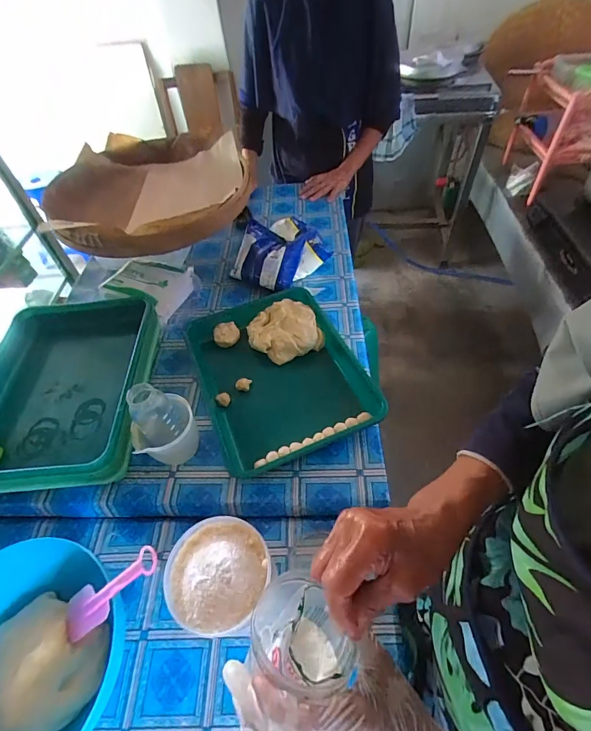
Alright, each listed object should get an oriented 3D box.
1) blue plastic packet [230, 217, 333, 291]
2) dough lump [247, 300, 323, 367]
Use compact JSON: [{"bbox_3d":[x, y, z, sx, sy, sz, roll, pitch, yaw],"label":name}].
[{"bbox_3d":[-0.029,-0.259,0.850,0.184,0.082,0.182,19,56,18],"label":"blue plastic packet"},{"bbox_3d":[-0.026,-0.068,0.731,0.127,0.055,0.134,-2,52,3],"label":"dough lump"}]

